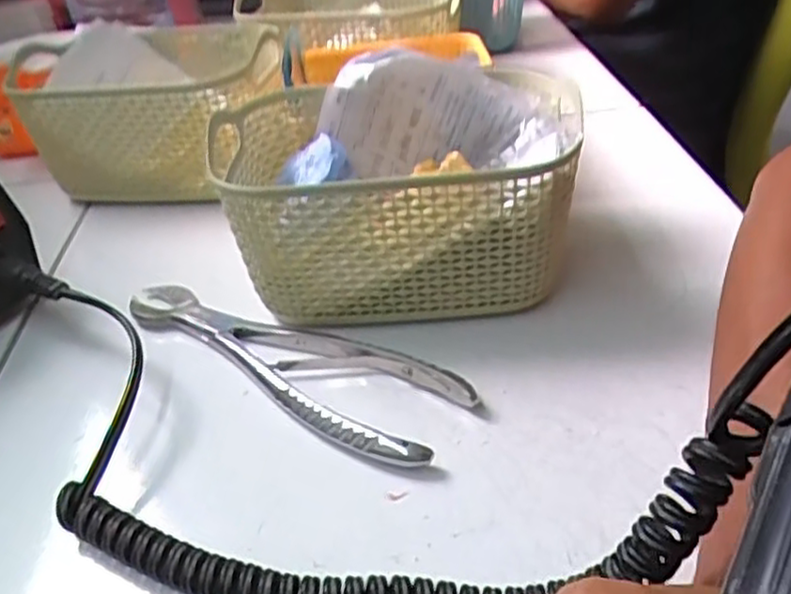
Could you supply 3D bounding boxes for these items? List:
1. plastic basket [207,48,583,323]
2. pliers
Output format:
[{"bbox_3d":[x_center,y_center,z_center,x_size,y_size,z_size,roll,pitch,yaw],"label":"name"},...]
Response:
[{"bbox_3d":[0.000,-0.051,0.363,0.166,0.093,0.119,-1,36,6],"label":"plastic basket"},{"bbox_3d":[-0.058,0.028,0.336,0.193,0.010,0.050,18,42,29],"label":"pliers"}]

